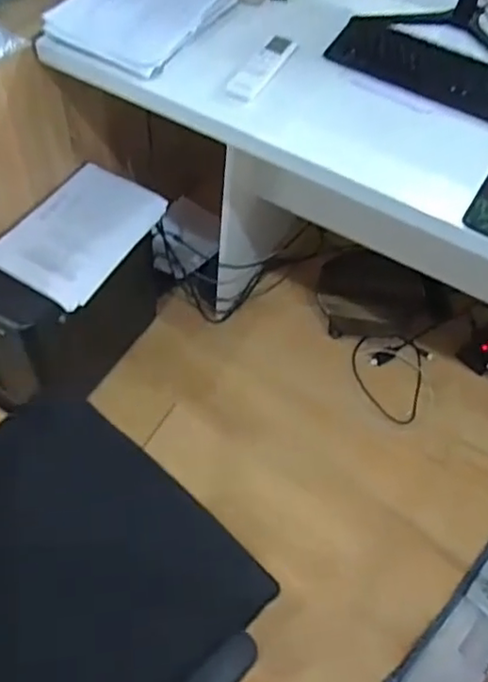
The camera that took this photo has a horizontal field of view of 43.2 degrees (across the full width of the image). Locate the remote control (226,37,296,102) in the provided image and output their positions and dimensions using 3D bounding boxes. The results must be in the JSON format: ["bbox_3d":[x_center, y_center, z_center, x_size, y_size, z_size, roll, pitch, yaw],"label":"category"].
[{"bbox_3d":[0.036,-0.461,1.024,0.051,0.020,0.191,25,58,11],"label":"remote control"}]

